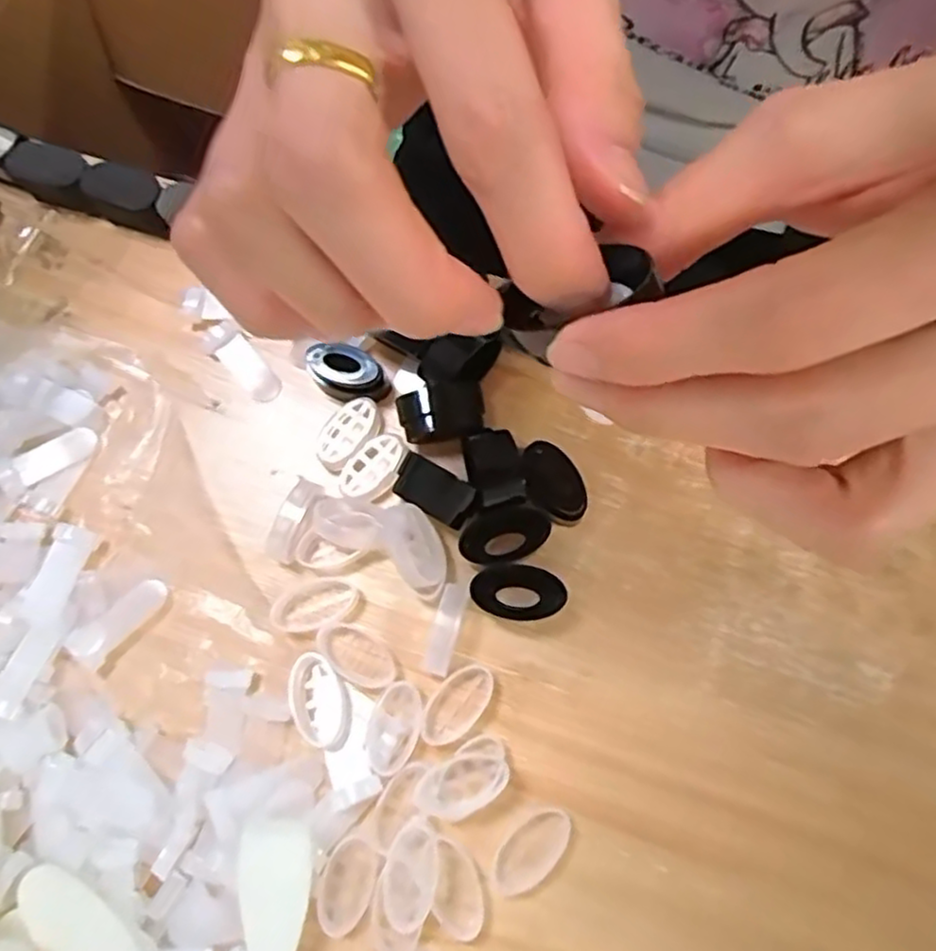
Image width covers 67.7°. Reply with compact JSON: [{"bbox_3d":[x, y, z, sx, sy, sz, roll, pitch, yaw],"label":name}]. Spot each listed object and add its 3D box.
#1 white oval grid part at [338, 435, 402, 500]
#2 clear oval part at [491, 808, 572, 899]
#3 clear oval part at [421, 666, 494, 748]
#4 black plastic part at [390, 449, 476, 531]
[{"bbox_3d":[-0.038,-0.004,0.279,0.029,0.005,0.018,-43,76,-9],"label":"white oval grid part"},{"bbox_3d":[0.022,0.130,0.243,0.033,0.005,0.016,-42,76,-8],"label":"clear oval part"},{"bbox_3d":[-0.003,0.084,0.256,0.017,0.008,0.032,39,80,13],"label":"clear oval part"},{"bbox_3d":[-0.013,0.006,0.273,0.032,0.006,0.018,31,78,12],"label":"black plastic part"}]

